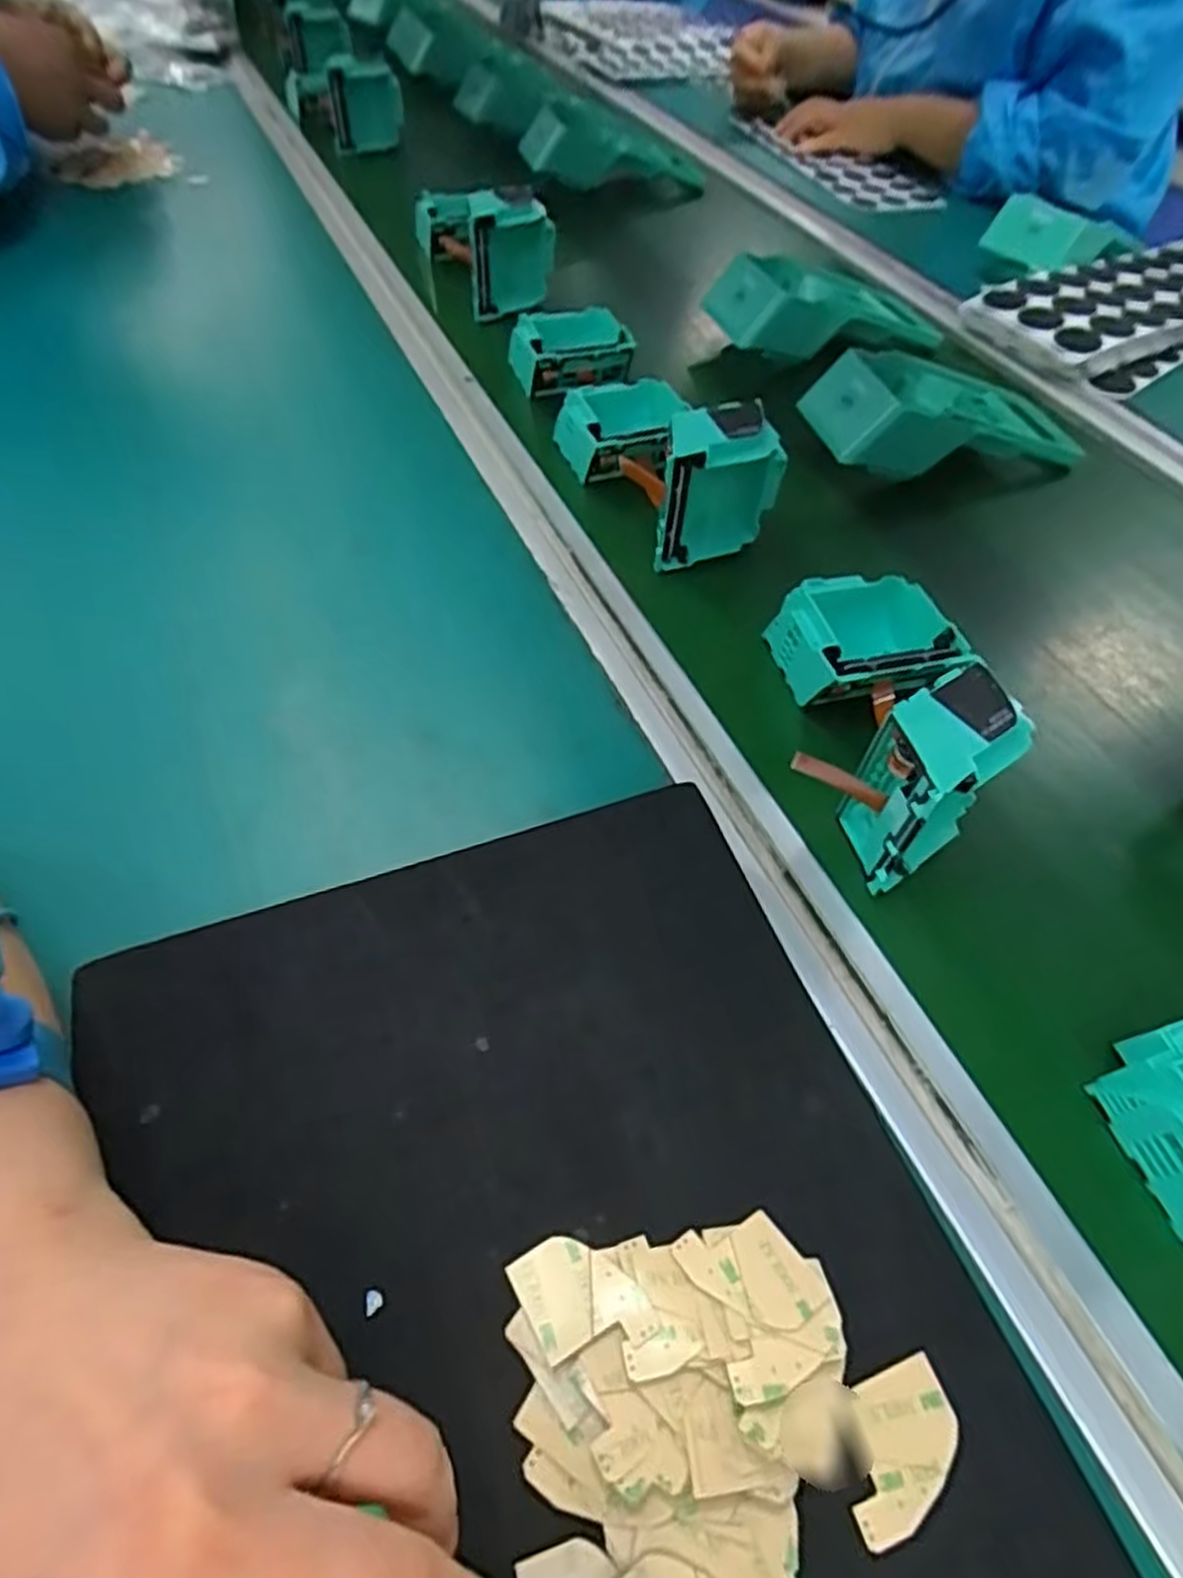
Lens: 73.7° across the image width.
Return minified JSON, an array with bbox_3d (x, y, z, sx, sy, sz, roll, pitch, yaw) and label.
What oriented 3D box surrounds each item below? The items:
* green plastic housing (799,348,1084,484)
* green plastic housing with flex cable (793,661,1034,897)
[{"bbox_3d":[0.241,-0.258,0.533,0.193,0.052,0.094,-8,55,-9],"label":"green plastic housing"},{"bbox_3d":[0.133,-0.008,0.330,0.070,0.074,0.058,-29,60,-22],"label":"green plastic housing with flex cable"}]

